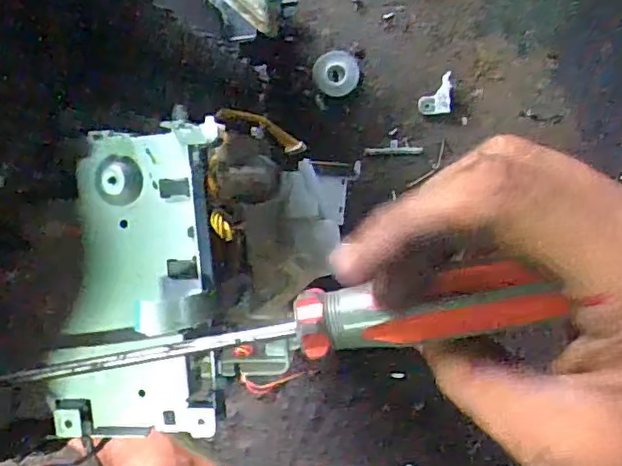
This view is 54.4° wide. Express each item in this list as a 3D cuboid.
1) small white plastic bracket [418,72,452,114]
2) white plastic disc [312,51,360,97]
[{"bbox_3d":[0.116,-0.130,0.567,0.029,0.008,0.039,0,90,8],"label":"small white plastic bracket"},{"bbox_3d":[0.024,-0.153,0.582,0.043,0.004,0.042,0,91,6],"label":"white plastic disc"}]

